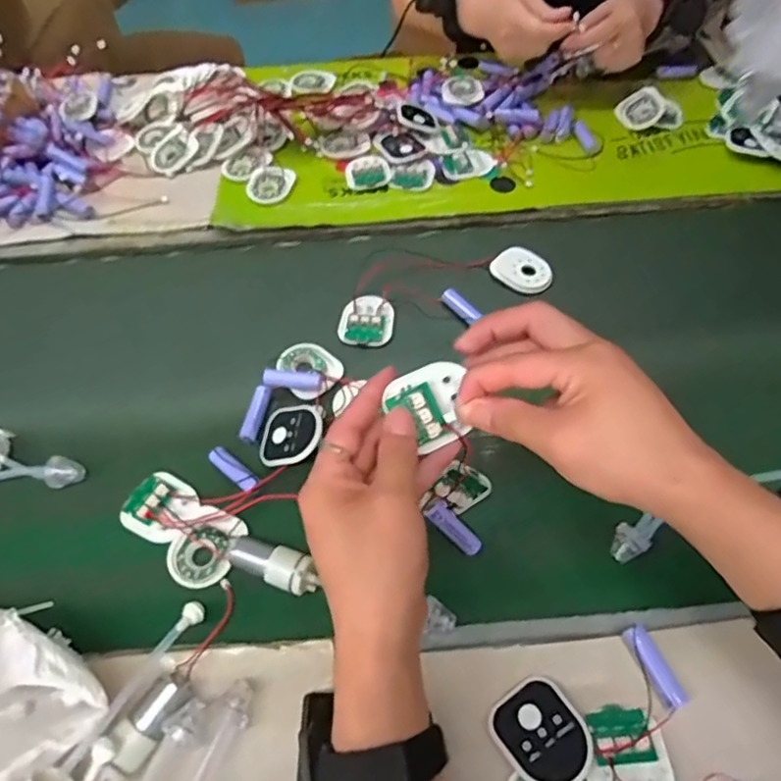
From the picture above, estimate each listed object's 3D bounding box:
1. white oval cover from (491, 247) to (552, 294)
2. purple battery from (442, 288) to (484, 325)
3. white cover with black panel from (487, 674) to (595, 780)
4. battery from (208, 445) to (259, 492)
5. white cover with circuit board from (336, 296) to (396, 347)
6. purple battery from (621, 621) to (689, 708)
[{"bbox_3d":[0.129,-0.118,0.588,0.058,0.009,0.045,37,66,22],"label":"white oval cover"},{"bbox_3d":[0.066,-0.080,0.564,0.013,0.011,0.043,-37,64,-19],"label":"purple battery"},{"bbox_3d":[0.090,0.203,0.355,0.048,0.014,0.056,-31,62,-16],"label":"white cover with black panel"},{"bbox_3d":[-0.123,0.062,0.471,0.047,0.014,0.014,38,67,22],"label":"battery"},{"bbox_3d":[-0.022,-0.066,0.564,0.051,0.010,0.057,4,58,5],"label":"white cover with circuit board"},{"bbox_3d":[0.163,0.170,0.371,0.016,0.013,0.049,-26,61,-13],"label":"purple battery"}]

